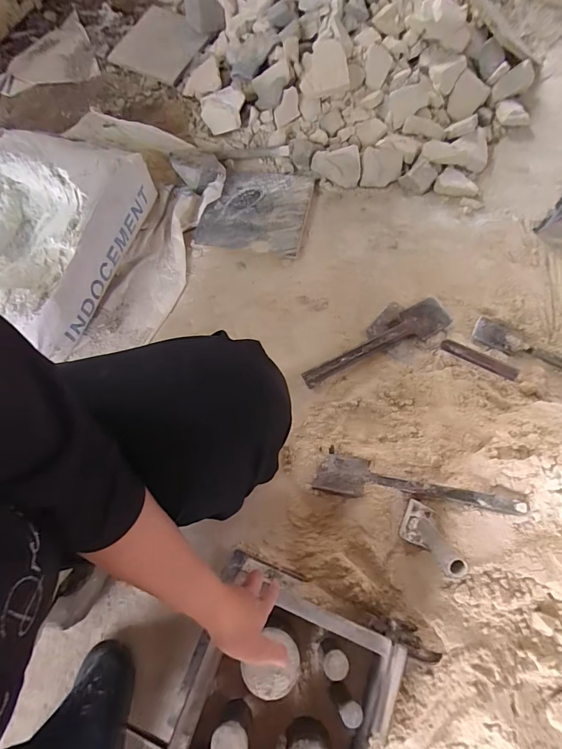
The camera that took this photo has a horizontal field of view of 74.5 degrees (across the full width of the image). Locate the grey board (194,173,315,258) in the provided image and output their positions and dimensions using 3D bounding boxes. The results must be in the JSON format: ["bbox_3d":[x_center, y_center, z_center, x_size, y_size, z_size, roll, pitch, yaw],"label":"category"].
[{"bbox_3d":[-0.061,-0.404,0.897,0.249,0.023,0.249,8,70,5],"label":"grey board"}]

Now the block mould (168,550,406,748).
[{"bbox_3d":[0.008,0.427,0.495,0.235,0.103,0.235,21,71,10],"label":"block mould"}]

